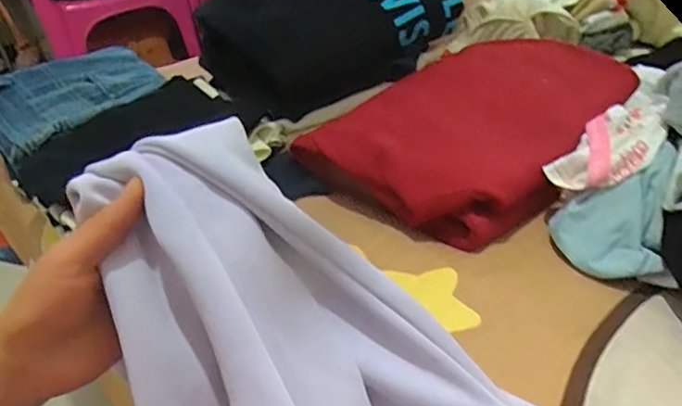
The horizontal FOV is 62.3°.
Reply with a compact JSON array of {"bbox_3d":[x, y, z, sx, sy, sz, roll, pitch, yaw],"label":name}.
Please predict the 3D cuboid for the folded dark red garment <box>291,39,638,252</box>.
[{"bbox_3d":[0.141,-0.090,0.656,0.258,0.092,0.342,25,46,38],"label":"folded dark red garment"}]

